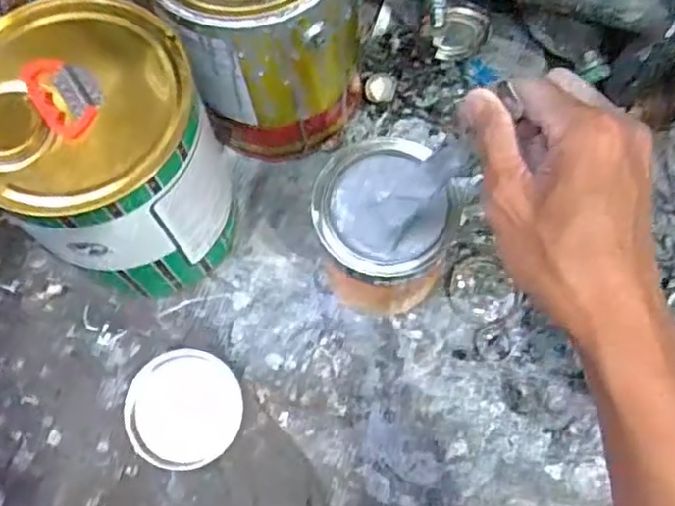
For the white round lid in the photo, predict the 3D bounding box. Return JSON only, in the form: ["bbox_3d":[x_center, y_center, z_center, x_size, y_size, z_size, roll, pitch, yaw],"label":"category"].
[{"bbox_3d":[-0.126,0.129,0.550,0.093,0.025,0.092,0,70,0],"label":"white round lid"}]

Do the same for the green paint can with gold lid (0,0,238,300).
[{"bbox_3d":[-0.171,-0.064,0.523,0.157,0.211,0.151,0,70,0],"label":"green paint can with gold lid"}]

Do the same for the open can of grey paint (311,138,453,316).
[{"bbox_3d":[0.033,-0.009,0.546,0.092,0.135,0.095,0,70,0],"label":"open can of grey paint"}]

